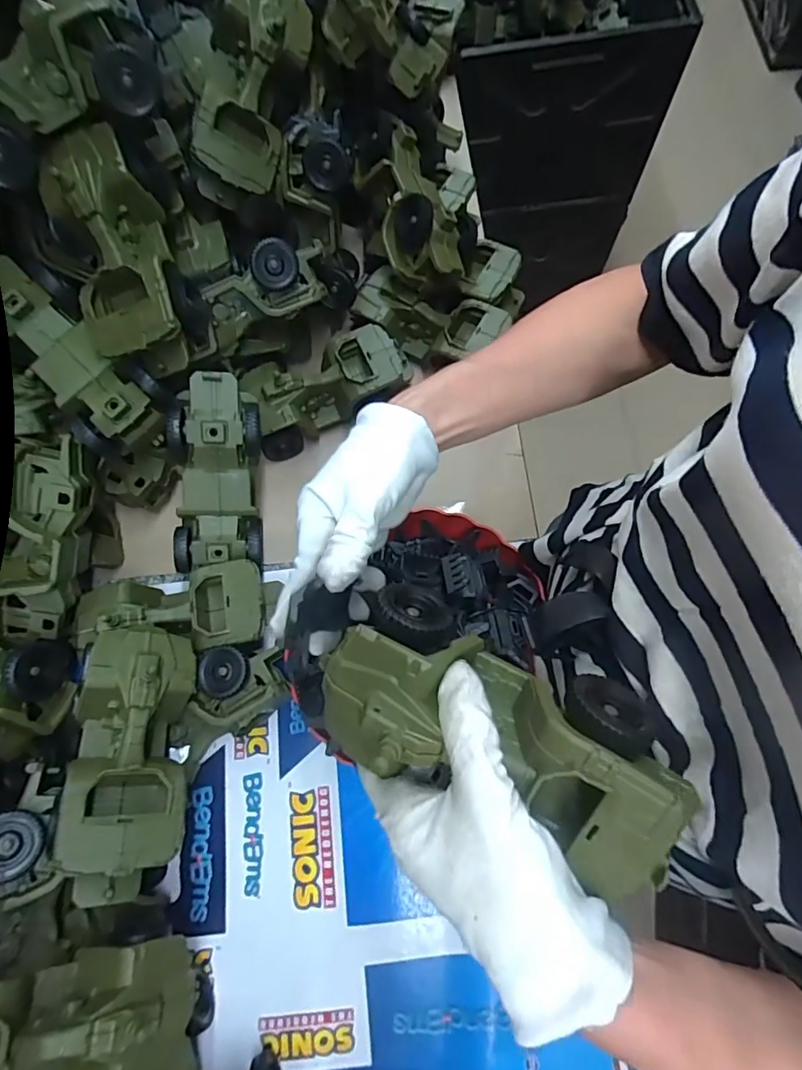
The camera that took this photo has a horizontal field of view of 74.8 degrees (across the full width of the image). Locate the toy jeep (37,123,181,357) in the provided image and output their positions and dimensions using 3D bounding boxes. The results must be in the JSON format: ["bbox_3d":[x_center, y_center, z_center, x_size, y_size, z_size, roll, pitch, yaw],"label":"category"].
[{"bbox_3d":[-0.236,-0.234,0.429,0.080,0.067,0.164,-12,96,-2],"label":"toy jeep"}]

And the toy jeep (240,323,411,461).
[{"bbox_3d":[-0.077,-0.161,0.570,0.179,0.069,0.088,-19,73,-4],"label":"toy jeep"}]

